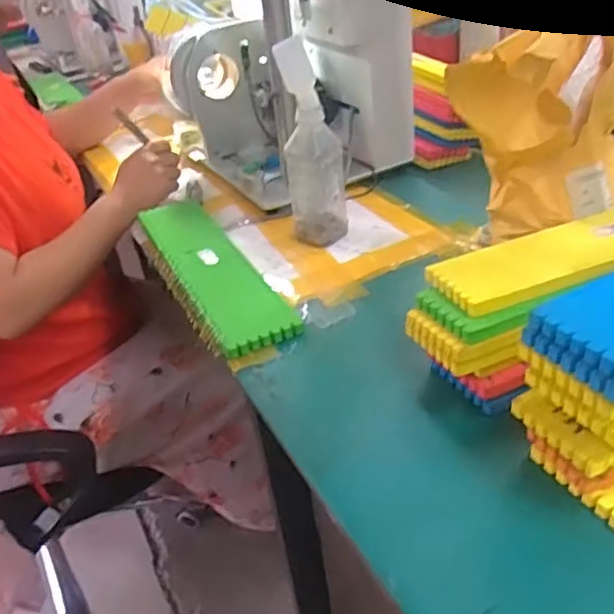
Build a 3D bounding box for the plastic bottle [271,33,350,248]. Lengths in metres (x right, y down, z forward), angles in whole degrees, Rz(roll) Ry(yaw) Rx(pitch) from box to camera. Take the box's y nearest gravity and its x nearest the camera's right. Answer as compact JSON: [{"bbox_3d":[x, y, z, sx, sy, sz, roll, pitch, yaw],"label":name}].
[{"bbox_3d":[0.007,-0.179,0.738,0.053,0.219,0.051,-25,38,-23],"label":"plastic bottle"}]

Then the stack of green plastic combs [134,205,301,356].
[{"bbox_3d":[-0.114,-0.050,0.751,0.081,0.017,0.353,-20,36,-18],"label":"stack of green plastic combs"}]

